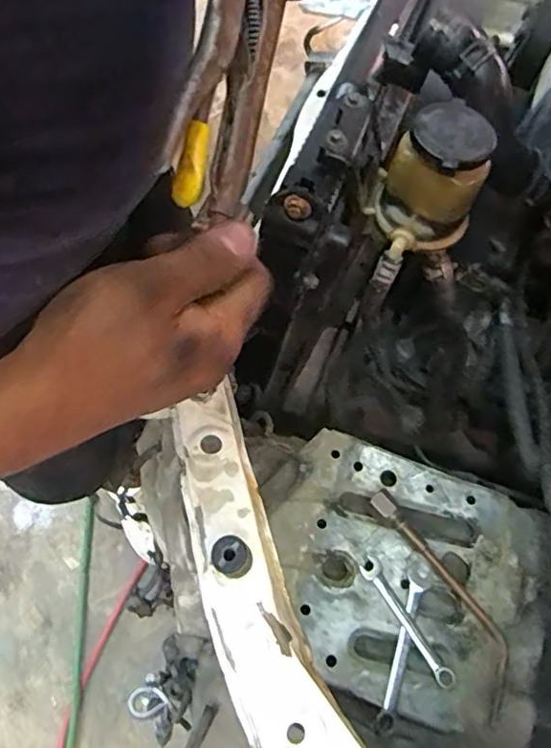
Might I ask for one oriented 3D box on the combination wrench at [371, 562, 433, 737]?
[{"bbox_3d":[0.114,0.245,0.530,0.022,0.004,0.147,22,66,7],"label":"combination wrench"}]

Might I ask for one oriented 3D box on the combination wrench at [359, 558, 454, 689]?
[{"bbox_3d":[0.121,0.227,0.537,0.018,0.011,0.124,-30,70,-16],"label":"combination wrench"}]

